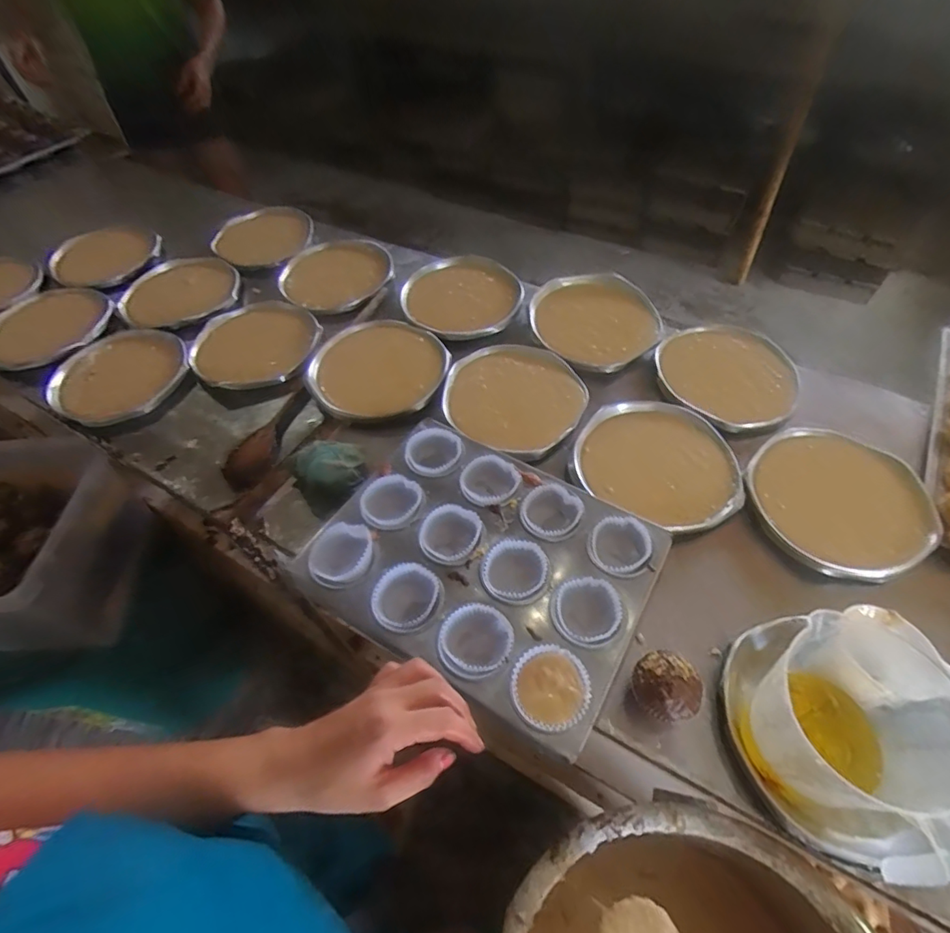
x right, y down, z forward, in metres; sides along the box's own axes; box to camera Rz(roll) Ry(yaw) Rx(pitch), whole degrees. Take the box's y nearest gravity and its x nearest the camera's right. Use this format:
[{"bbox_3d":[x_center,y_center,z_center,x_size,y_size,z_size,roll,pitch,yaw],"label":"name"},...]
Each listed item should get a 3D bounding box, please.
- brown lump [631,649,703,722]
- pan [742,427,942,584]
[{"bbox_3d":[0.181,0.211,0.483,0.057,0.051,0.060,-2,58,3],"label":"brown lump"},{"bbox_3d":[0.426,0.040,0.603,0.190,0.026,0.191,-1,53,2],"label":"pan"}]

